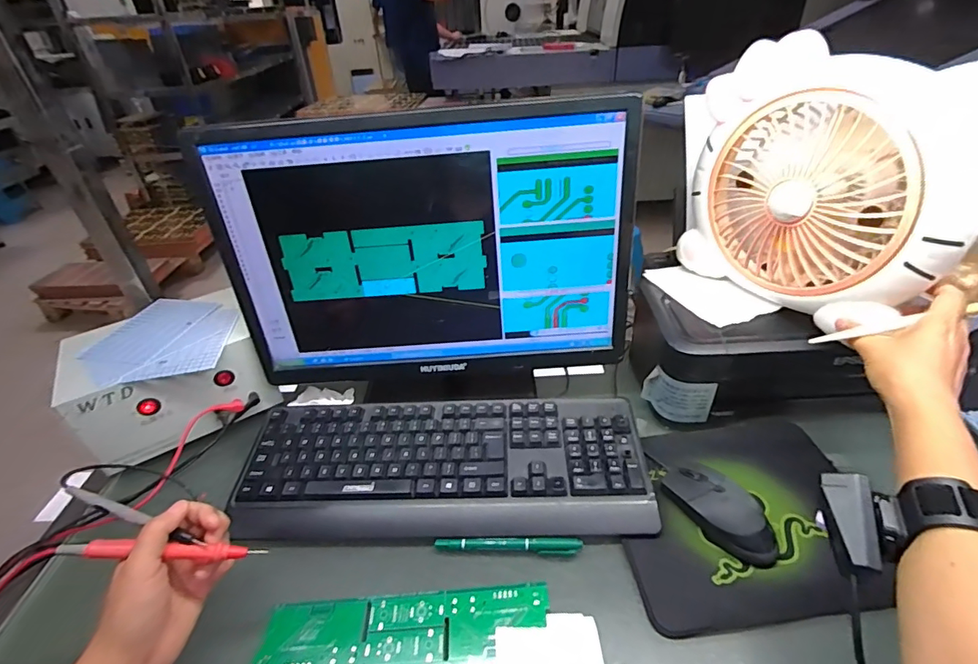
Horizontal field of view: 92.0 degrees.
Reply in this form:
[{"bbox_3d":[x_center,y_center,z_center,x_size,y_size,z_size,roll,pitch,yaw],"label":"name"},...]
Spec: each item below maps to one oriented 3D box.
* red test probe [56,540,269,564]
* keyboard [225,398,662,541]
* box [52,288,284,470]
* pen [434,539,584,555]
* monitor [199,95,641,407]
[{"bbox_3d":[-0.251,0.172,0.369,0.140,0.013,0.014,9,34,-13],"label":"red test probe"},{"bbox_3d":[-0.050,0.143,0.514,0.425,0.035,0.153,-2,36,3],"label":"keyboard"},{"bbox_3d":[-0.401,0.051,0.597,0.196,0.105,0.181,-26,41,-28],"label":"box"},{"bbox_3d":[0.018,0.206,0.454,0.140,0.011,0.010,-1,36,4],"label":"pen"},{"bbox_3d":[-0.063,-0.065,0.530,0.432,0.319,0.068,-2,36,3],"label":"monitor"}]

